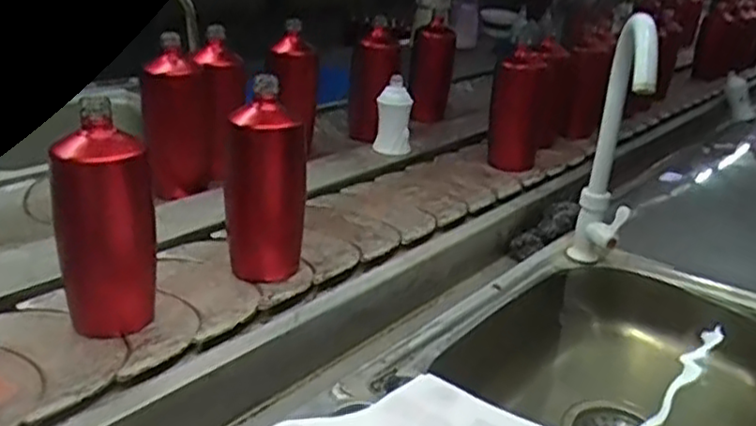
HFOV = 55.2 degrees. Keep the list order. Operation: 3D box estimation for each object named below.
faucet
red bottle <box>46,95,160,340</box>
[{"bbox_3d":[0.267,-0.057,0.817,0.056,0.309,0.153,13,27,16],"label":"faucet"},{"bbox_3d":[-0.237,0.012,0.644,0.066,0.193,0.083,24,32,34],"label":"red bottle"}]

